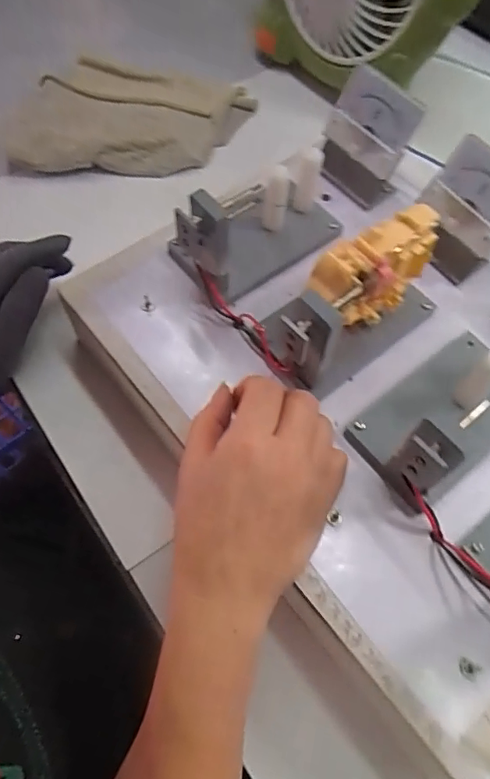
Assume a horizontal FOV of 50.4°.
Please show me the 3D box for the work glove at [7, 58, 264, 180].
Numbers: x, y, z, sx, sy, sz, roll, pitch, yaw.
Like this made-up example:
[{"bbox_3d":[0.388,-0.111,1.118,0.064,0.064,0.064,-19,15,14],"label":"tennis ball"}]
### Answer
[{"bbox_3d":[-0.114,-0.282,0.546,0.238,0.034,0.166,3,62,0],"label":"work glove"}]

